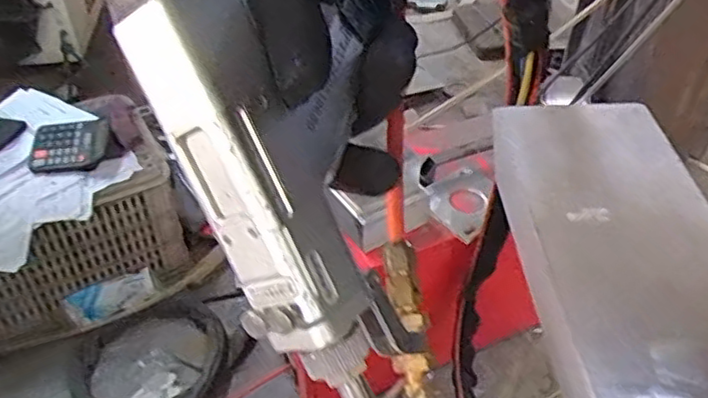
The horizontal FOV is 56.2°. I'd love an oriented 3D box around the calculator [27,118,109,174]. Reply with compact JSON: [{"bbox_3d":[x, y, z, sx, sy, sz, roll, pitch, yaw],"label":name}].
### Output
[{"bbox_3d":[-0.594,-0.108,1.379,0.155,0.019,0.144,-8,44,-8],"label":"calculator"}]

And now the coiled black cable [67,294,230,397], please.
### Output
[{"bbox_3d":[-0.386,0.319,1.280,0.299,0.063,0.297,-28,50,-26],"label":"coiled black cable"}]

